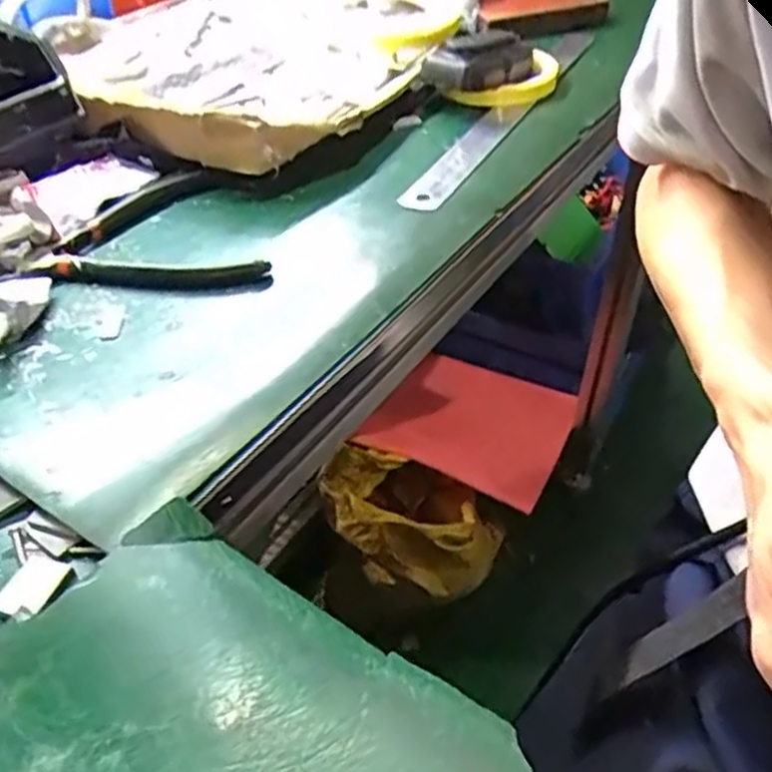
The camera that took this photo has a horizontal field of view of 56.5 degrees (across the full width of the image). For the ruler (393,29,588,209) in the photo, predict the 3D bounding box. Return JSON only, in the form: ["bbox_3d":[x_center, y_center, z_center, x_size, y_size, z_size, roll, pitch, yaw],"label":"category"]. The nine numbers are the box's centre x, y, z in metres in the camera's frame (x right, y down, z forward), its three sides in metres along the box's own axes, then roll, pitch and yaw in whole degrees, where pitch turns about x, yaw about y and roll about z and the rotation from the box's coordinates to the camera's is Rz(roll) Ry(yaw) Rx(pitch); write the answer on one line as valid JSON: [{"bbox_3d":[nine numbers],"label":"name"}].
[{"bbox_3d":[0.091,-0.203,0.521,0.025,0.006,0.308,24,50,18],"label":"ruler"}]

